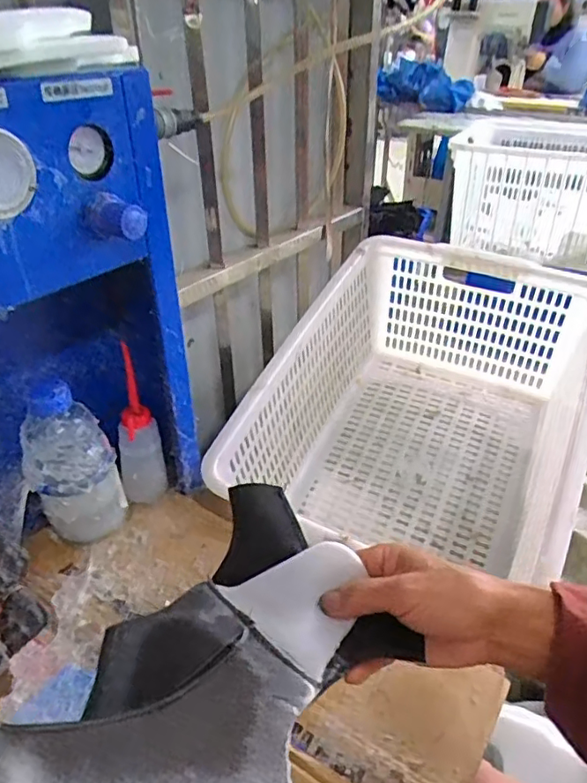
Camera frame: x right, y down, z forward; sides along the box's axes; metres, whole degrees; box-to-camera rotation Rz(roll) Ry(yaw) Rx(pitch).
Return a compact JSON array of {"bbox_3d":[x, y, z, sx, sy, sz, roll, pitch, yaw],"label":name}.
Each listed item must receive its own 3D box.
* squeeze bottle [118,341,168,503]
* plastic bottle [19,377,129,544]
[{"bbox_3d":[-0.173,0.047,0.637,0.049,0.170,0.054,-11,36,-16],"label":"squeeze bottle"},{"bbox_3d":[-0.235,0.068,0.604,0.084,0.183,0.093,-14,37,-21],"label":"plastic bottle"}]

